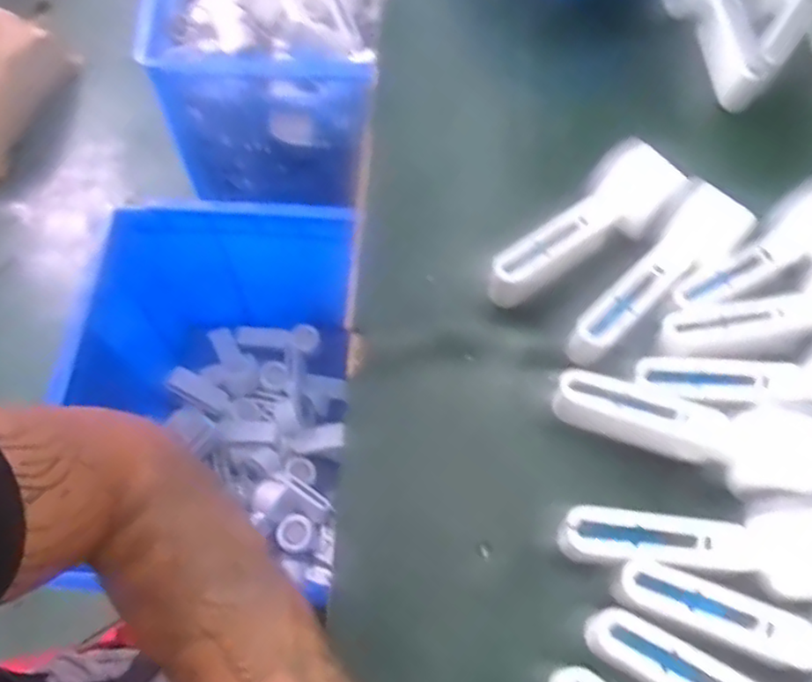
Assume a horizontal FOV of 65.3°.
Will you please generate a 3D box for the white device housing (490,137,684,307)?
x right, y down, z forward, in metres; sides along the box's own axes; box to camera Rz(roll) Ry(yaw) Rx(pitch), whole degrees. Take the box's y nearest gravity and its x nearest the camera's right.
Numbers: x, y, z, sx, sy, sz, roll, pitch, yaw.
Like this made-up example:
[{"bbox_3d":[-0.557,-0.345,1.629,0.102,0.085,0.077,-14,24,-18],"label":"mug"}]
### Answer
[{"bbox_3d":[0.126,-0.076,0.446,0.161,0.035,0.054,-41,71,-19],"label":"white device housing"}]

